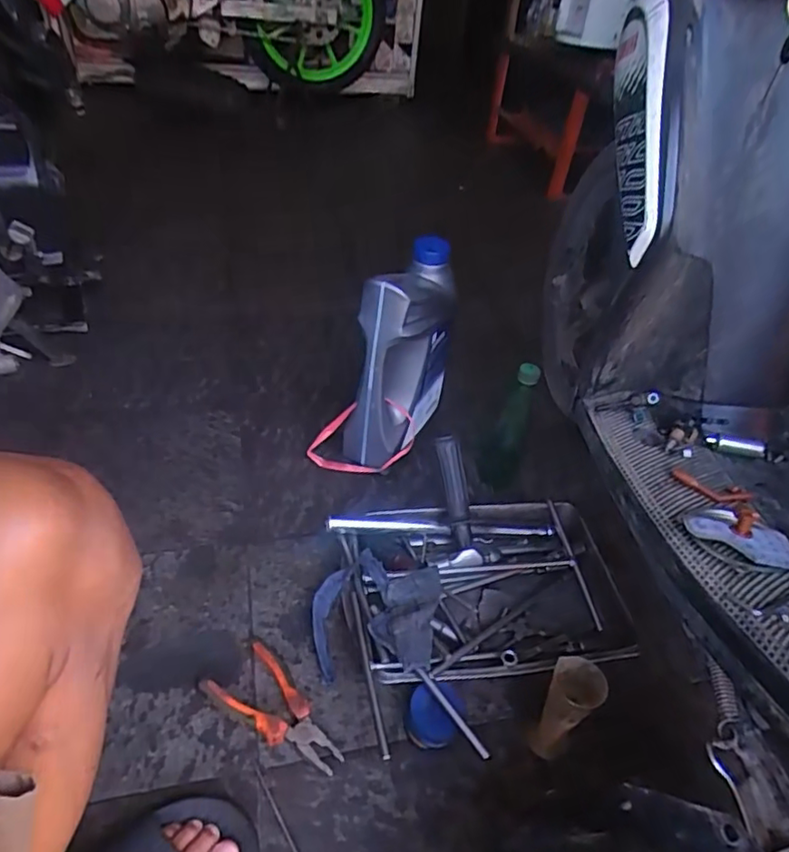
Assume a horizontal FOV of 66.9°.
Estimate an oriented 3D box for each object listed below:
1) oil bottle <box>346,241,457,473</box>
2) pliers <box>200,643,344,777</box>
[{"bbox_3d":[0.008,-0.094,0.912,0.112,0.314,0.183,15,41,11],"label":"oil bottle"},{"bbox_3d":[-0.127,0.307,0.656,0.169,0.026,0.068,27,46,21],"label":"pliers"}]

